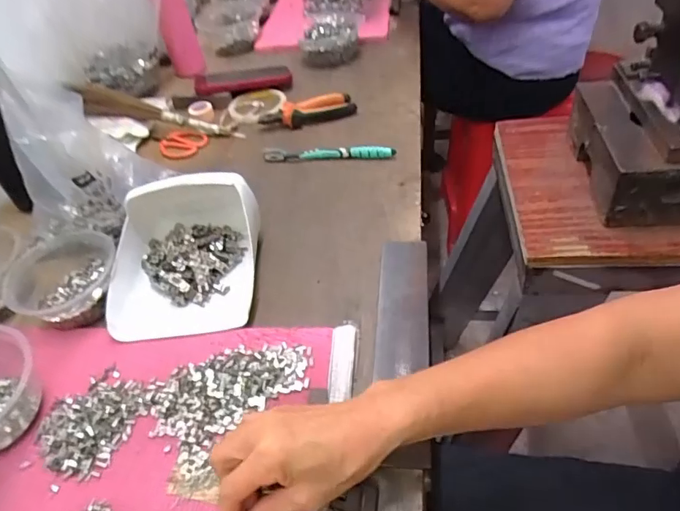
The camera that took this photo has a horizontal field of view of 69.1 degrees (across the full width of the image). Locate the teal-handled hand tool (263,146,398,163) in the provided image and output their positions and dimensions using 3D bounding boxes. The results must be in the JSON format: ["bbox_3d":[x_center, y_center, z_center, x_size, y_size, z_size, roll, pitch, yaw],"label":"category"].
[{"bbox_3d":[-0.016,-0.145,0.695,0.184,0.019,0.014,1,45,8],"label":"teal-handled hand tool"}]

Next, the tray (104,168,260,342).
[{"bbox_3d":[-0.169,-0.009,0.526,0.155,0.079,0.170,-8,44,4],"label":"tray"}]

